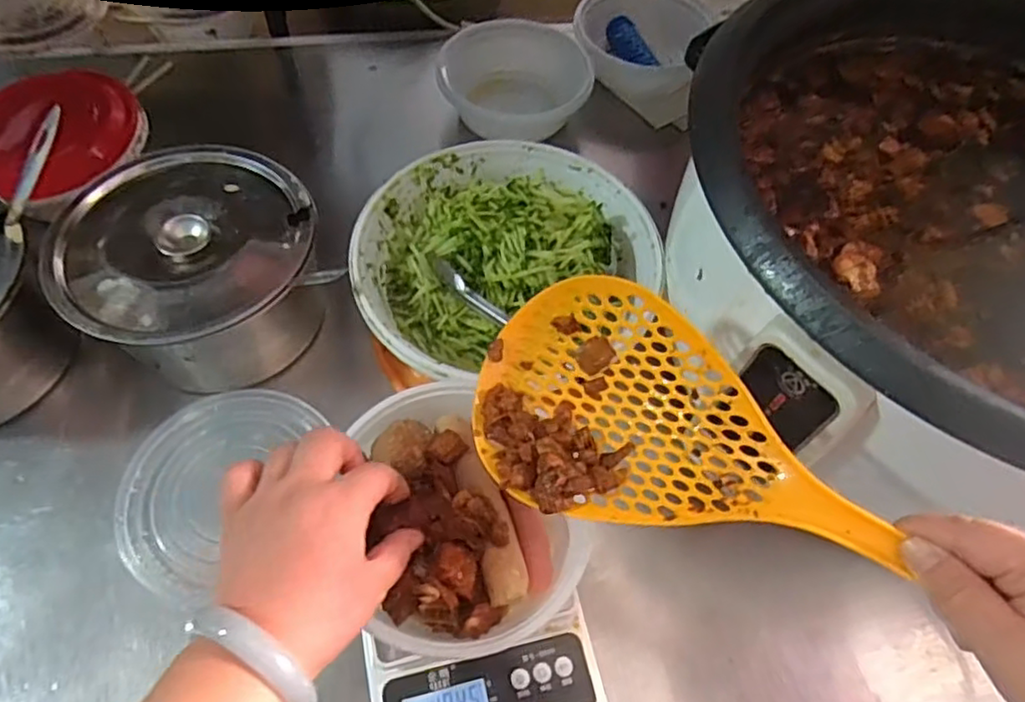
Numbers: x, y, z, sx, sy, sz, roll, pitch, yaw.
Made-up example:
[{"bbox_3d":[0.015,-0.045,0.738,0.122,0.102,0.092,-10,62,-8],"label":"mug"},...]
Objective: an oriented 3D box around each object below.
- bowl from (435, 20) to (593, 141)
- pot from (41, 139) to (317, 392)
[{"bbox_3d":[0.003,-0.303,0.750,0.173,0.067,0.139,-5,60,-7],"label":"bowl"},{"bbox_3d":[-0.255,-0.066,0.541,0.190,0.123,0.172,-32,67,-20],"label":"pot"}]

